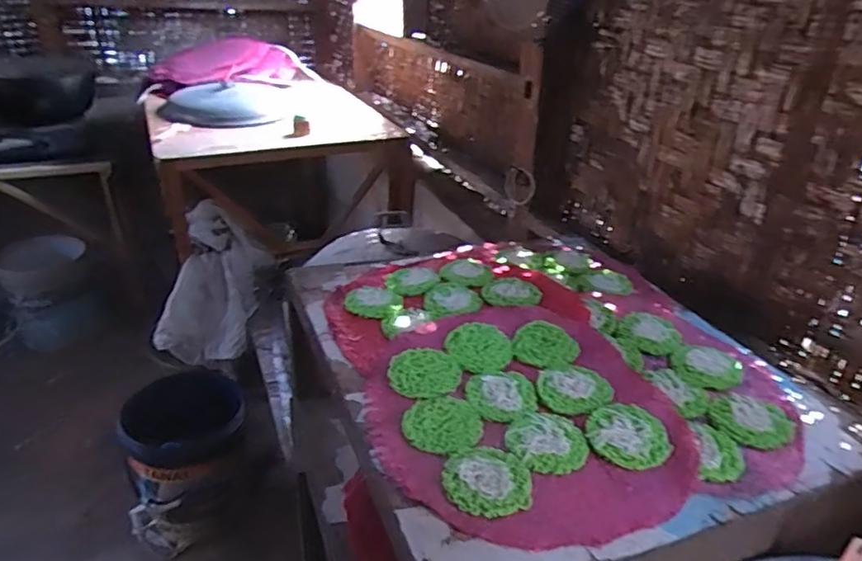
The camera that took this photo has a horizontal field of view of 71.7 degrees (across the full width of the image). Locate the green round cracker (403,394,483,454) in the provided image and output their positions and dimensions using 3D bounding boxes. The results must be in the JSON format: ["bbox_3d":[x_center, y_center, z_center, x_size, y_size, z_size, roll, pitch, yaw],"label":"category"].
[{"bbox_3d":[0.013,0.149,0.626,0.080,0.005,0.084,11,29,15],"label":"green round cracker"}]

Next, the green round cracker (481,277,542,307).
[{"bbox_3d":[0.116,0.018,0.863,0.085,0.011,0.071,-12,32,-26],"label":"green round cracker"}]

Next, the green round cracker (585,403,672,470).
[{"bbox_3d":[0.207,0.158,0.617,0.080,0.009,0.081,2,28,-1],"label":"green round cracker"}]

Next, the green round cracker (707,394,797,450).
[{"bbox_3d":[0.349,0.152,0.651,0.081,0.006,0.082,2,28,-1],"label":"green round cracker"}]

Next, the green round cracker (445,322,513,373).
[{"bbox_3d":[0.060,0.081,0.738,0.079,0.015,0.086,2,28,-1],"label":"green round cracker"}]

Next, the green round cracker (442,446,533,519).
[{"bbox_3d":[0.054,0.187,0.562,0.080,0.009,0.079,7,28,7],"label":"green round cracker"}]

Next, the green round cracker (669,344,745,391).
[{"bbox_3d":[0.338,0.106,0.733,0.078,0.005,0.088,23,34,33],"label":"green round cracker"}]

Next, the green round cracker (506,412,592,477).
[{"bbox_3d":[0.117,0.162,0.609,0.078,0.004,0.080,2,28,-1],"label":"green round cracker"}]

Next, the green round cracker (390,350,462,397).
[{"bbox_3d":[-0.007,0.106,0.690,0.081,0.015,0.074,2,28,-1],"label":"green round cracker"}]

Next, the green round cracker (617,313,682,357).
[{"bbox_3d":[0.291,0.069,0.791,0.077,0.006,0.082,2,28,-1],"label":"green round cracker"}]

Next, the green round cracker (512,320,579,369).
[{"bbox_3d":[0.144,0.078,0.742,0.076,0.016,0.072,2,28,-1],"label":"green round cracker"}]

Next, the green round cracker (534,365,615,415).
[{"bbox_3d":[0.163,0.122,0.671,0.077,0.013,0.071,2,28,-1],"label":"green round cracker"}]

